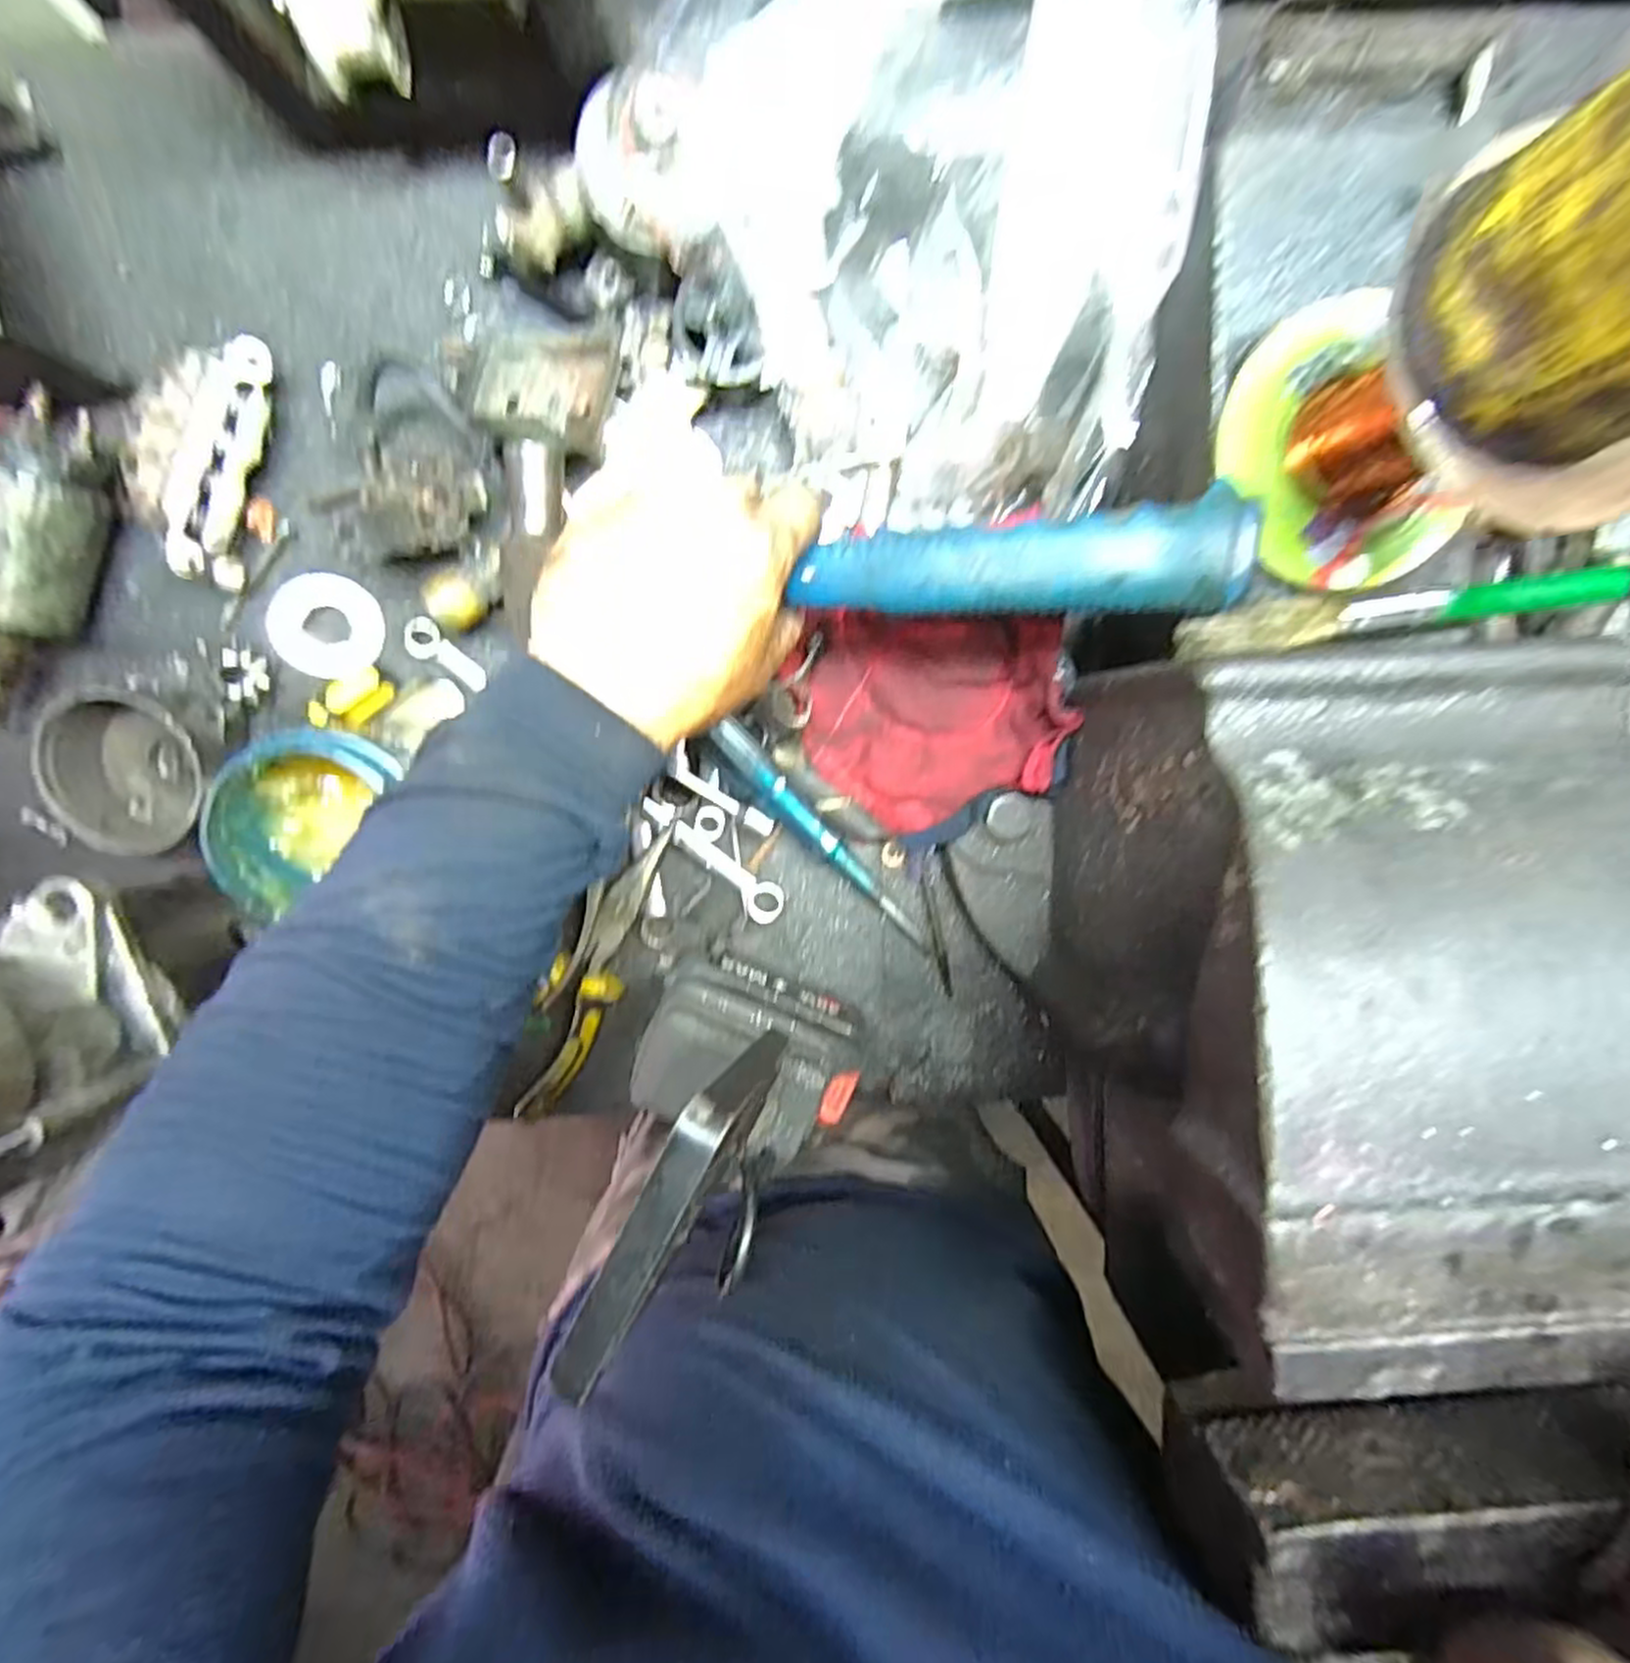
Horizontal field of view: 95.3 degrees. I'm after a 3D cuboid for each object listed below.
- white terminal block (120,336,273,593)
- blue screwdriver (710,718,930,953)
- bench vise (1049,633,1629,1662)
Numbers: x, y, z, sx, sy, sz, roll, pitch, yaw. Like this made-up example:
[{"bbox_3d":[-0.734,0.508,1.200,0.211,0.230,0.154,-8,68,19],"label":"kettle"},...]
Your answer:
[{"bbox_3d":[-0.306,-0.186,0.369,0.059,0.034,0.112,17,97,-5],"label":"white terminal block"},{"bbox_3d":[0.007,0.007,0.414,0.018,0.017,0.174,-42,111,4],"label":"blue screwdriver"},{"bbox_3d":[0.199,0.064,0.279,0.182,0.210,0.249,-1,98,-3],"label":"bench vise"}]

